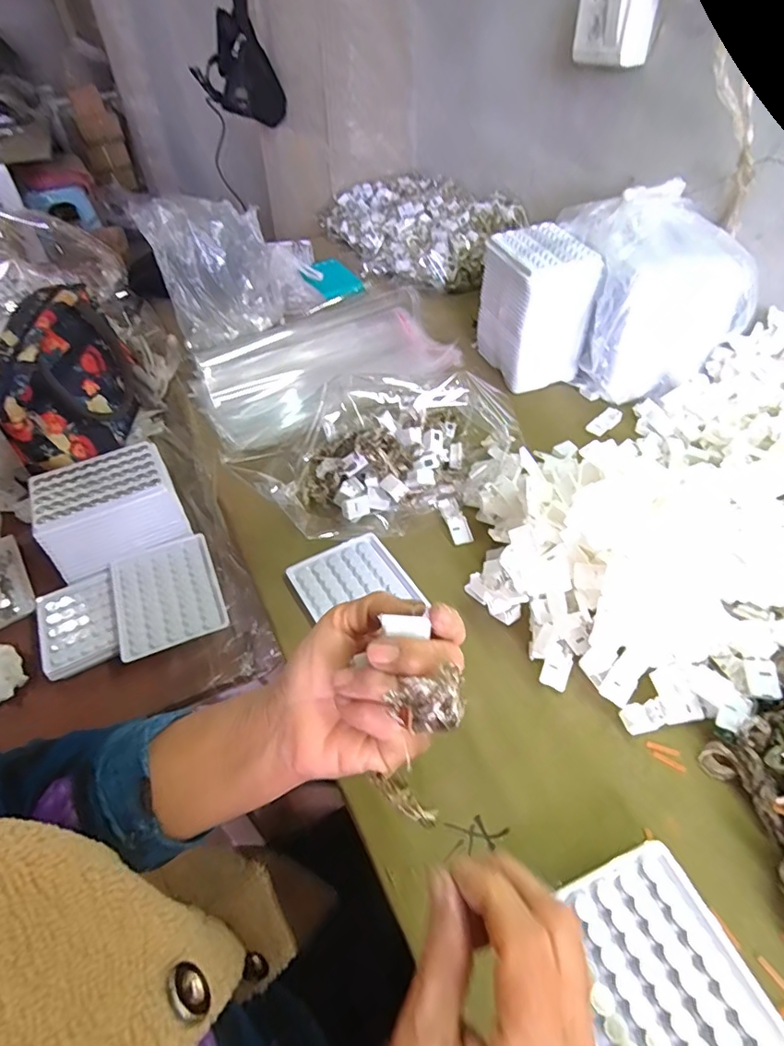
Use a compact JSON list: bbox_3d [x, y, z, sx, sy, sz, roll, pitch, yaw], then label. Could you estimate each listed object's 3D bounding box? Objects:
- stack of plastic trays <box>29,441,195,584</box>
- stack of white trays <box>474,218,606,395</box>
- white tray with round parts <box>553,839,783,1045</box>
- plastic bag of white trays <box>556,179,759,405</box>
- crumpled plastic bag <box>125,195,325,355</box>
[{"bbox_3d":[-0.295,-0.017,0.558,0.128,0.067,0.096,-24,50,-19],"label":"stack of plastic trays"},{"bbox_3d":[0.182,-0.276,0.690,0.098,0.160,0.123,-11,47,-8],"label":"stack of white trays"},{"bbox_3d":[0.145,0.255,0.277,0.092,0.027,0.132,-16,48,-13],"label":"white tray with round parts"},{"bbox_3d":[0.312,-0.280,0.660,0.162,0.190,0.175,-4,46,-2],"label":"plastic bag of white trays"},{"bbox_3d":[-0.231,-0.395,0.800,0.233,0.156,0.104,-28,51,-22],"label":"crumpled plastic bag"}]

